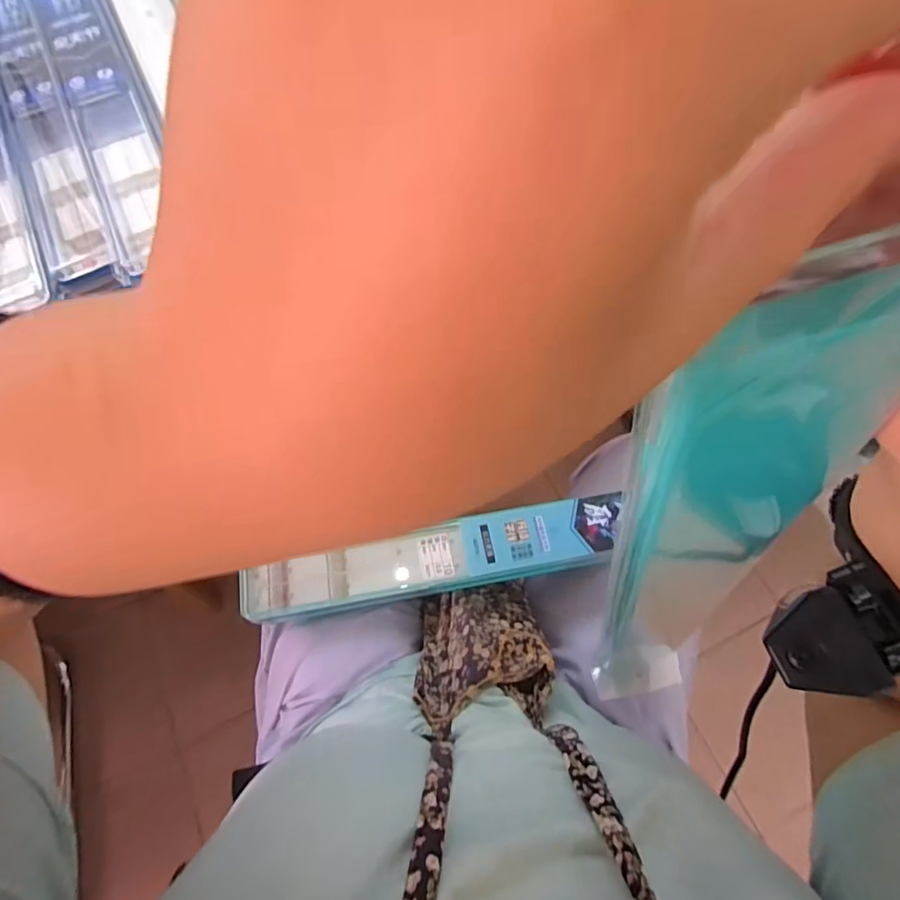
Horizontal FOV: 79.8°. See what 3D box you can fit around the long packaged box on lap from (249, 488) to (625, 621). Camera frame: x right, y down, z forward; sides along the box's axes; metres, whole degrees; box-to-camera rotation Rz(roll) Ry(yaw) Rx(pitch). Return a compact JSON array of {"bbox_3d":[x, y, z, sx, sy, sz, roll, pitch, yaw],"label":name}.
[{"bbox_3d":[-0.013,0.096,0.479,0.333,0.029,0.059,-9,67,-4],"label":"long packaged box on lap"}]

